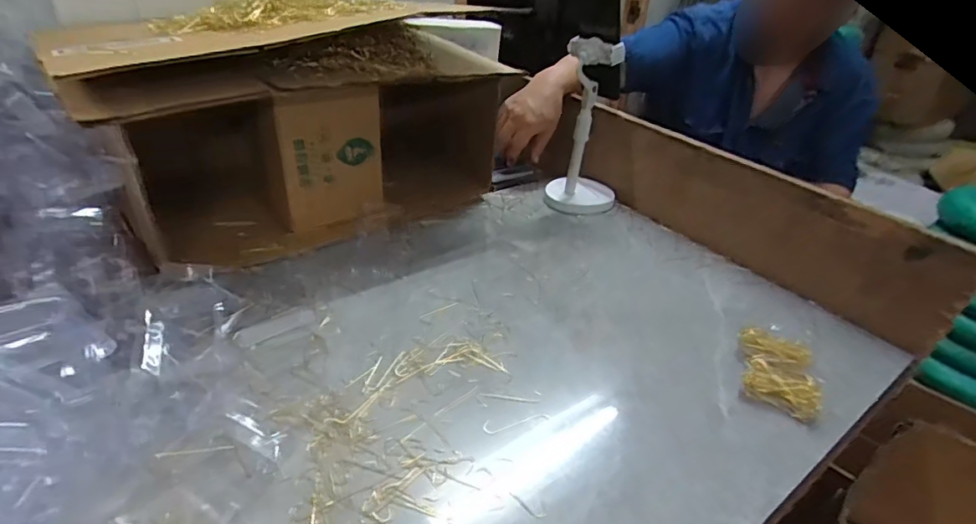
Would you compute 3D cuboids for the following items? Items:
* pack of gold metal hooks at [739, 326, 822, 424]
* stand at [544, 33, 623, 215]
[{"bbox_3d":[0.303,0.113,0.543,0.069,0.027,0.095,16,33,14],"label":"pack of gold metal hooks"},{"bbox_3d":[0.170,-0.217,0.840,0.120,0.258,0.108,12,32,9],"label":"stand"}]

